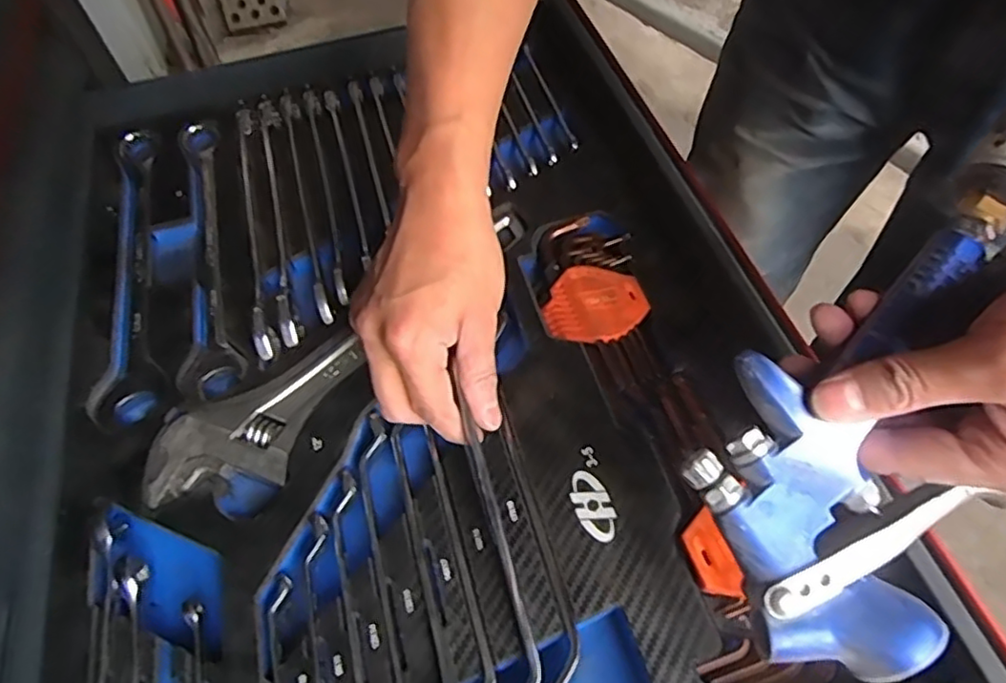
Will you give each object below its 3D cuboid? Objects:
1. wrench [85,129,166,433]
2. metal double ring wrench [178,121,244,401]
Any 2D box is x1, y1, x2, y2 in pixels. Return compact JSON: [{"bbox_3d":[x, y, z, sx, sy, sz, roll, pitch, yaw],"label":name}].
[{"bbox_3d":[-0.267,-0.059,0.457,0.037,0.014,0.276,-15,55,-5],"label":"wrench"},{"bbox_3d":[-0.219,-0.071,0.469,0.030,0.014,0.262,-16,56,-5],"label":"metal double ring wrench"}]

